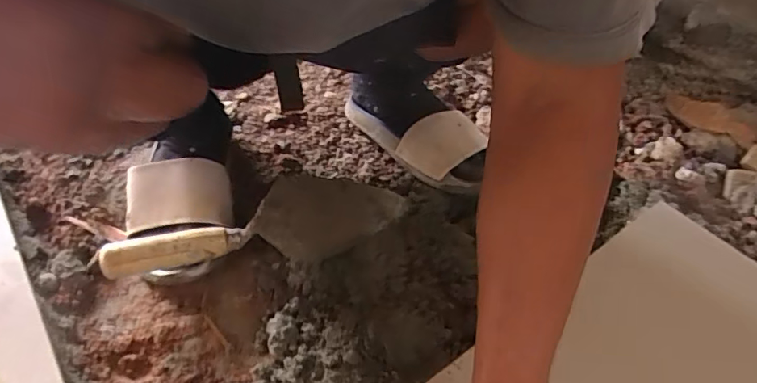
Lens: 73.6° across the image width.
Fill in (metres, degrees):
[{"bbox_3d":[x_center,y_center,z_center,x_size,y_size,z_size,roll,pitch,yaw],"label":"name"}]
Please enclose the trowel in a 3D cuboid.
[{"bbox_3d":[-0.108,0.045,0.510,0.305,0.065,0.086,-16,49,-17],"label":"trowel"}]

